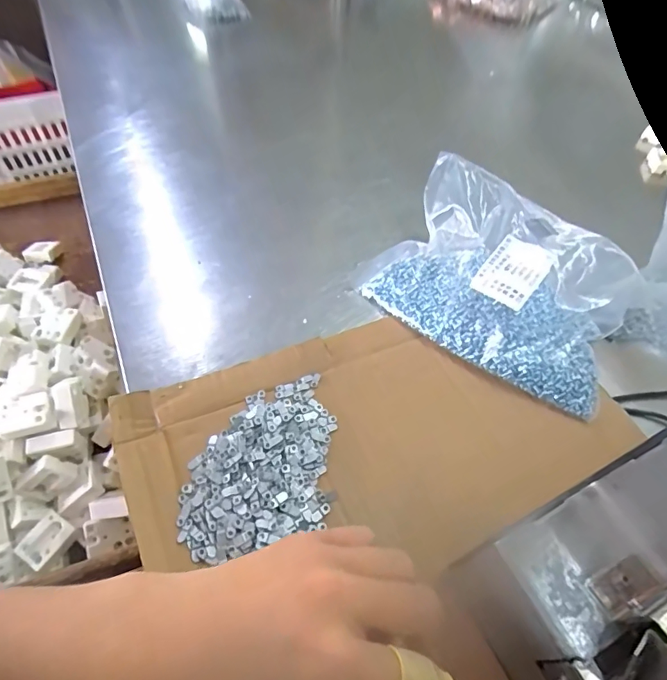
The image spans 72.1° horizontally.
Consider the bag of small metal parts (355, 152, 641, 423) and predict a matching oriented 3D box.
[{"bbox_3d":[0.128,-0.048,0.348,0.195,0.067,0.131,37,62,22],"label":"bag of small metal parts"}]

